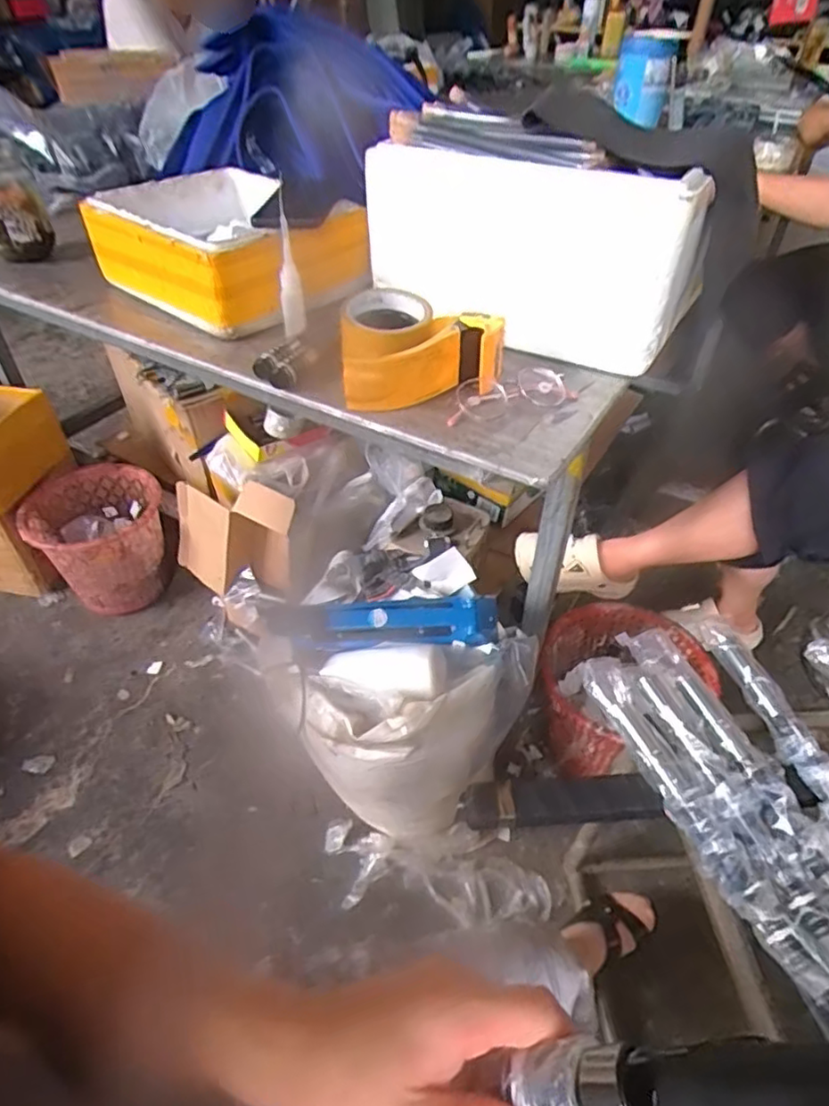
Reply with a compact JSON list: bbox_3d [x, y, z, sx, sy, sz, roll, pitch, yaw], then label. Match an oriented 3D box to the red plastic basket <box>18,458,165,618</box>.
[{"bbox_3d":[-0.709,-0.012,1.459,0.273,0.284,0.256,-14,46,-15],"label":"red plastic basket"}]

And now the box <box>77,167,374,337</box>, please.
[{"bbox_3d":[-0.240,-0.380,0.779,0.351,0.105,0.212,32,52,28],"label":"box"}]

